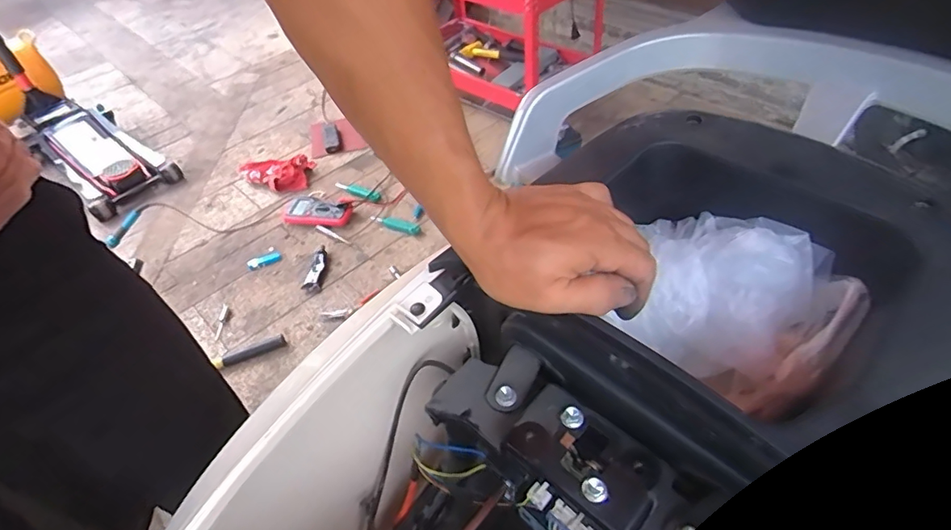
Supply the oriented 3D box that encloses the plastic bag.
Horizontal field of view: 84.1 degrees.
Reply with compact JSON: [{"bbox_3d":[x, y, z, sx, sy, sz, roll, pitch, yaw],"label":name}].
[{"bbox_3d":[0.182,0.023,0.382,0.146,0.063,0.109,28,54,28],"label":"plastic bag"}]

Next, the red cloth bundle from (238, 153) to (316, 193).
[{"bbox_3d":[-0.606,-0.271,1.577,0.221,0.055,0.136,-2,46,3],"label":"red cloth bundle"}]

